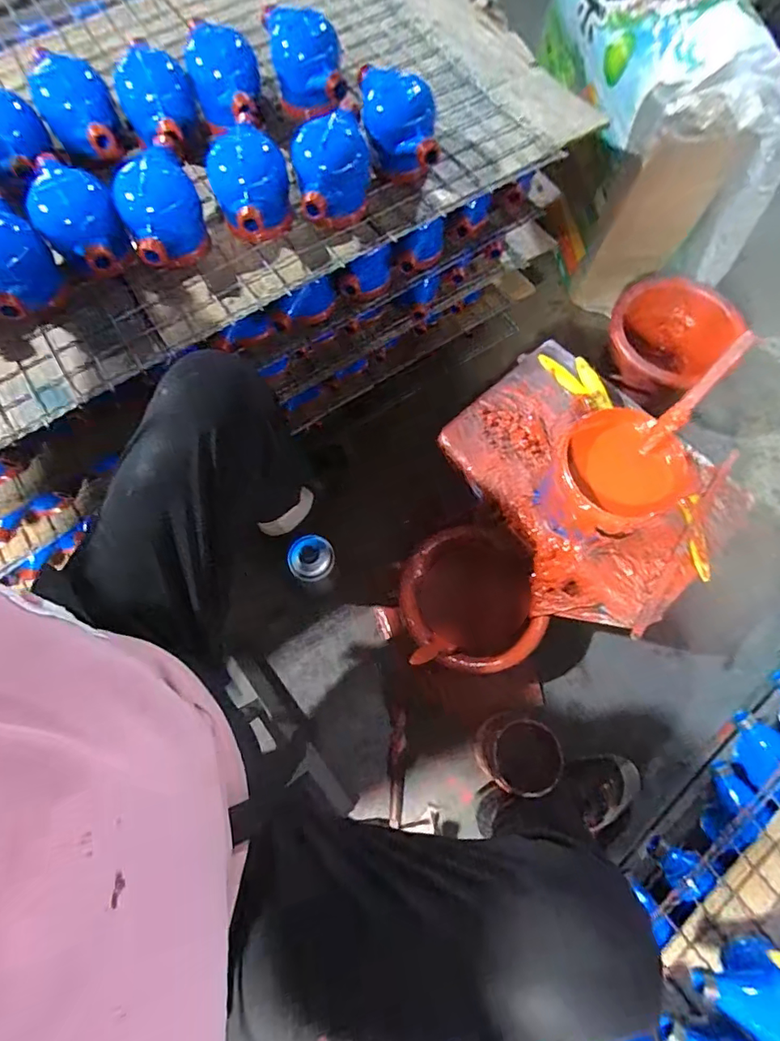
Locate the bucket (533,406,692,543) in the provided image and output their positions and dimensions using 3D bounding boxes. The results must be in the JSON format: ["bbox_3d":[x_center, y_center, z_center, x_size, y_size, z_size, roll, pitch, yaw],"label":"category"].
[{"bbox_3d":[0.270,-0.049,0.635,0.142,0.128,0.139,0,71,0],"label":"bucket"}]

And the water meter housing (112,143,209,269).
[{"bbox_3d":[-0.245,-0.328,0.543,0.083,0.091,0.105,-27,73,-8],"label":"water meter housing"}]

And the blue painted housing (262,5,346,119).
[{"bbox_3d":[-0.118,-0.637,0.680,0.104,0.117,0.100,-5,71,-1],"label":"blue painted housing"}]

